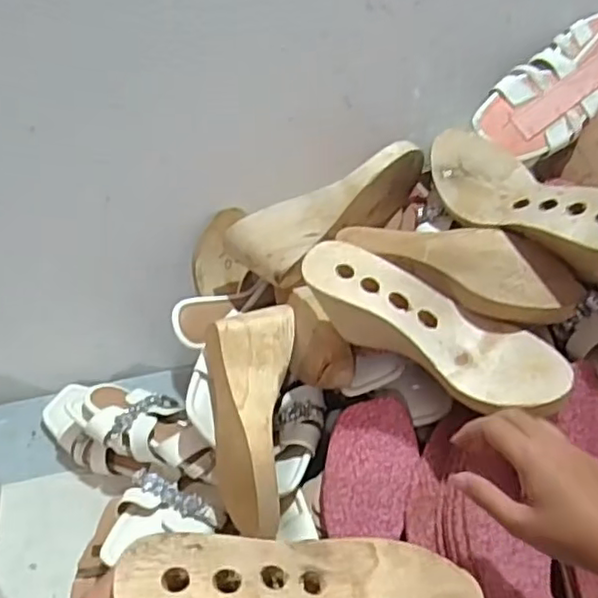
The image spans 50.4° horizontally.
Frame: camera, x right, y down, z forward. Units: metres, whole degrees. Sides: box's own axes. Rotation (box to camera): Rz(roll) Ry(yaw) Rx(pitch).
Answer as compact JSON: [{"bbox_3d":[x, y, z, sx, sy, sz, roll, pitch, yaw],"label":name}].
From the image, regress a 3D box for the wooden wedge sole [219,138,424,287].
[{"bbox_3d":[0.034,-0.090,0.678,0.229,0.078,0.073,-28,41,-1],"label":"wooden wedge sole"}]

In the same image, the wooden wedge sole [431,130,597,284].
[{"bbox_3d":[0.202,-0.088,0.576,0.071,0.070,0.230,-16,40,-18],"label":"wooden wedge sole"}]

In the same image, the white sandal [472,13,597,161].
[{"bbox_3d":[0.282,-0.226,0.697,0.227,0.058,0.092,-39,91,-13],"label":"white sandal"}]

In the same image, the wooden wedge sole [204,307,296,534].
[{"bbox_3d":[-0.050,0.113,0.616,0.085,0.069,0.222,0,74,2],"label":"wooden wedge sole"}]

